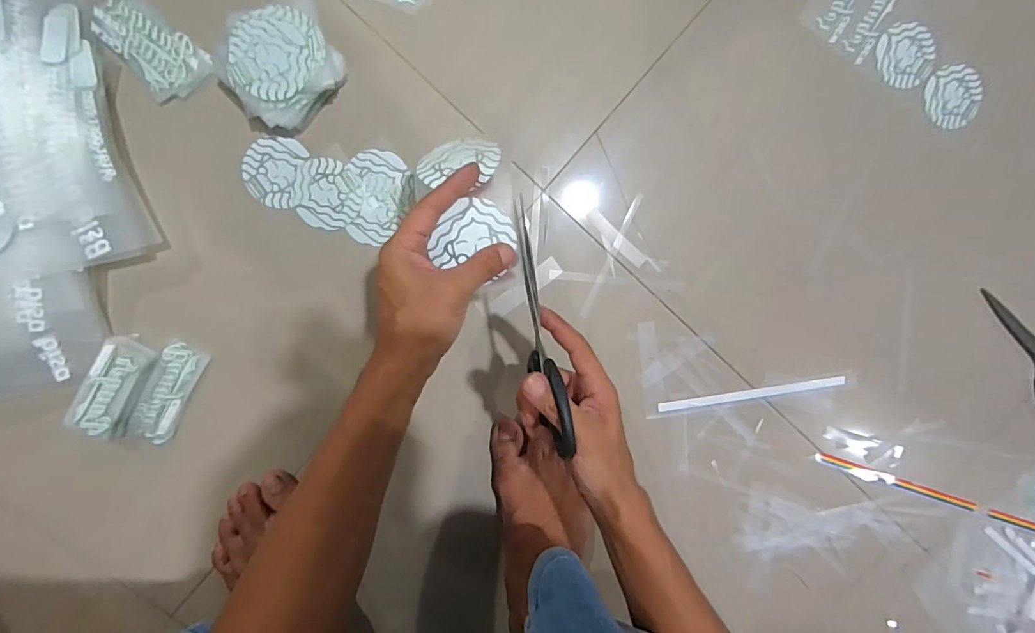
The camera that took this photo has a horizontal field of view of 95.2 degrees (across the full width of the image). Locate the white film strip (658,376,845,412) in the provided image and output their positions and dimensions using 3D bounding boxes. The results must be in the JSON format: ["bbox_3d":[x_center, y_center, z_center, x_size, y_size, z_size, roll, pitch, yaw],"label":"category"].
[{"bbox_3d":[0.266,0.087,0.533,0.214,0.004,0.014,-8,98,-4],"label":"white film strip"}]

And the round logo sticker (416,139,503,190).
[{"bbox_3d":[-0.047,-0.125,0.382,0.066,0.005,0.052,3,56,13],"label":"round logo sticker"}]

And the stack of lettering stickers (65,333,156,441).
[{"bbox_3d":[-0.389,0.069,0.454,0.041,0.021,0.098,26,94,-8],"label":"stack of lettering stickers"}]

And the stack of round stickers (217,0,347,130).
[{"bbox_3d":[-0.213,-0.229,0.432,0.099,0.039,0.091,-37,99,0],"label":"stack of round stickers"}]

